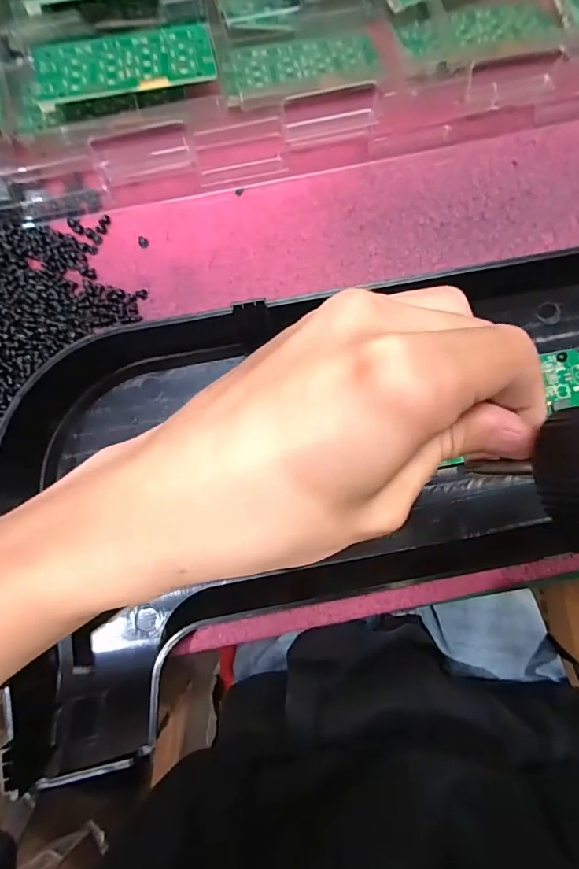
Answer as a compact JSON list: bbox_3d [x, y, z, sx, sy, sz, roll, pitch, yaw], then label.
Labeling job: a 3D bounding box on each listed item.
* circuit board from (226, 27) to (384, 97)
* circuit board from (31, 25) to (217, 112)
[{"bbox_3d":[0.006,-0.217,0.276,0.091,0.004,0.044,-16,67,-7],"label":"circuit board"},{"bbox_3d":[-0.088,-0.199,0.254,0.093,0.004,0.043,-11,70,-4],"label":"circuit board"}]

